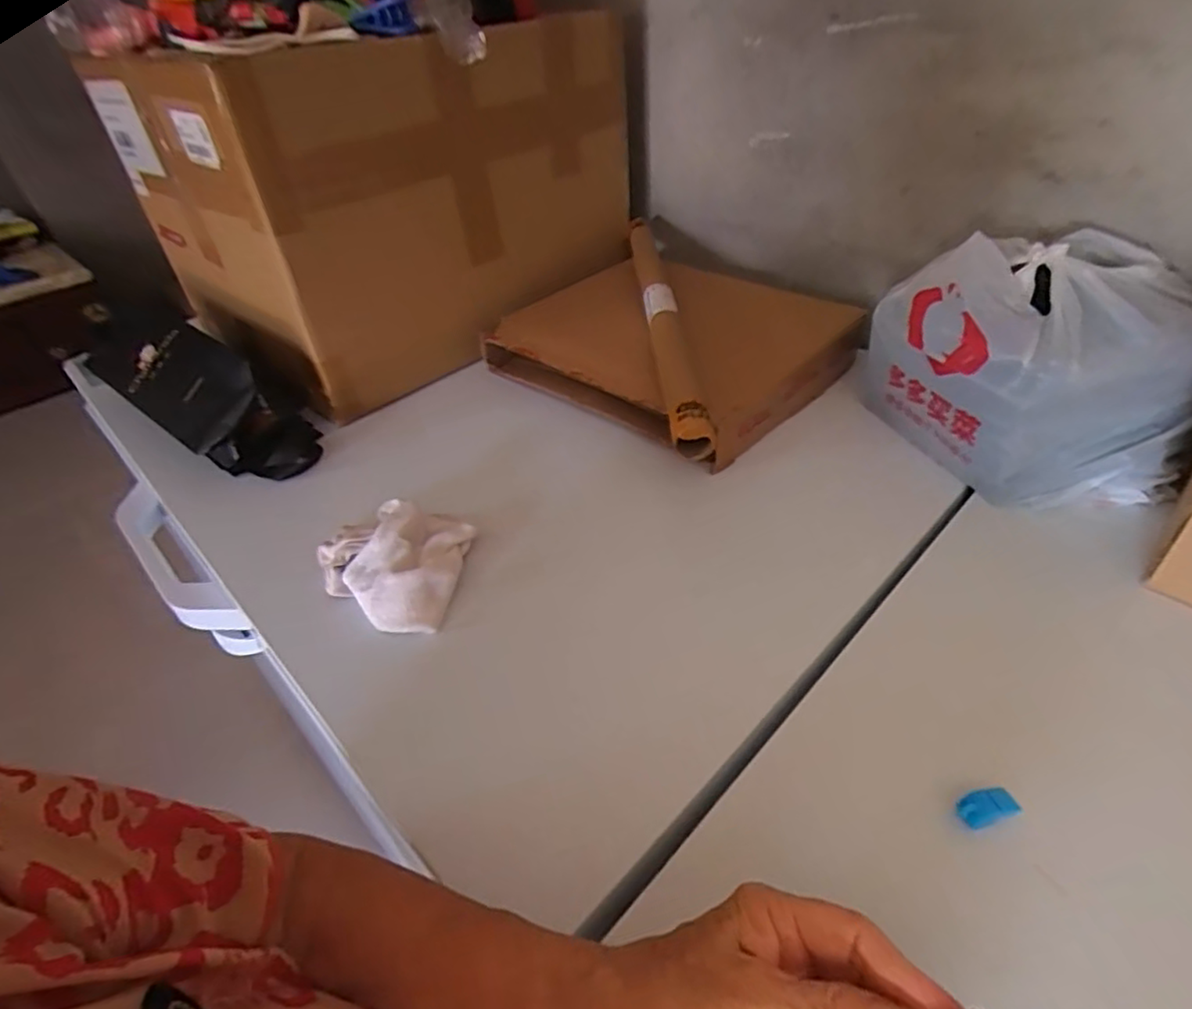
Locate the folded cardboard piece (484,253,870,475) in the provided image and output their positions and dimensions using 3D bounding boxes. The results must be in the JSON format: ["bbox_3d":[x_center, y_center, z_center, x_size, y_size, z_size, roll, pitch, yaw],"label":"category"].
[{"bbox_3d":[0.090,-0.203,0.786,0.316,0.083,0.374,-32,46,-29],"label":"folded cardboard piece"}]

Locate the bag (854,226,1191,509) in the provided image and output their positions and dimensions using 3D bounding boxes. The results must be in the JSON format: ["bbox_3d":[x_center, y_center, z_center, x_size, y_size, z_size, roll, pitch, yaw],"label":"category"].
[{"bbox_3d":[0.400,-0.129,0.574,0.234,0.178,0.197,-1,39,5],"label":"bag"}]

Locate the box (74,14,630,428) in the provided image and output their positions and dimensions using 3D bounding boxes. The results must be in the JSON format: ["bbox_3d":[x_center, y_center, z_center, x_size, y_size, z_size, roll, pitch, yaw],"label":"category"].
[{"bbox_3d":[-0.277,-0.430,0.874,0.418,0.339,0.541,22,46,29],"label":"box"}]

